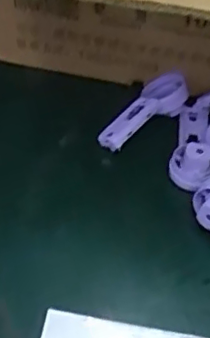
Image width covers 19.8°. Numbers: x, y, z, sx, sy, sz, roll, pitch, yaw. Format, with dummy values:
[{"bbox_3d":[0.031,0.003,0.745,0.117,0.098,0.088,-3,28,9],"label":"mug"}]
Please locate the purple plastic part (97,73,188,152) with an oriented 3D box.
[{"bbox_3d":[0.032,-0.049,0.510,0.093,0.017,0.036,-40,59,-23],"label":"purple plastic part"}]

